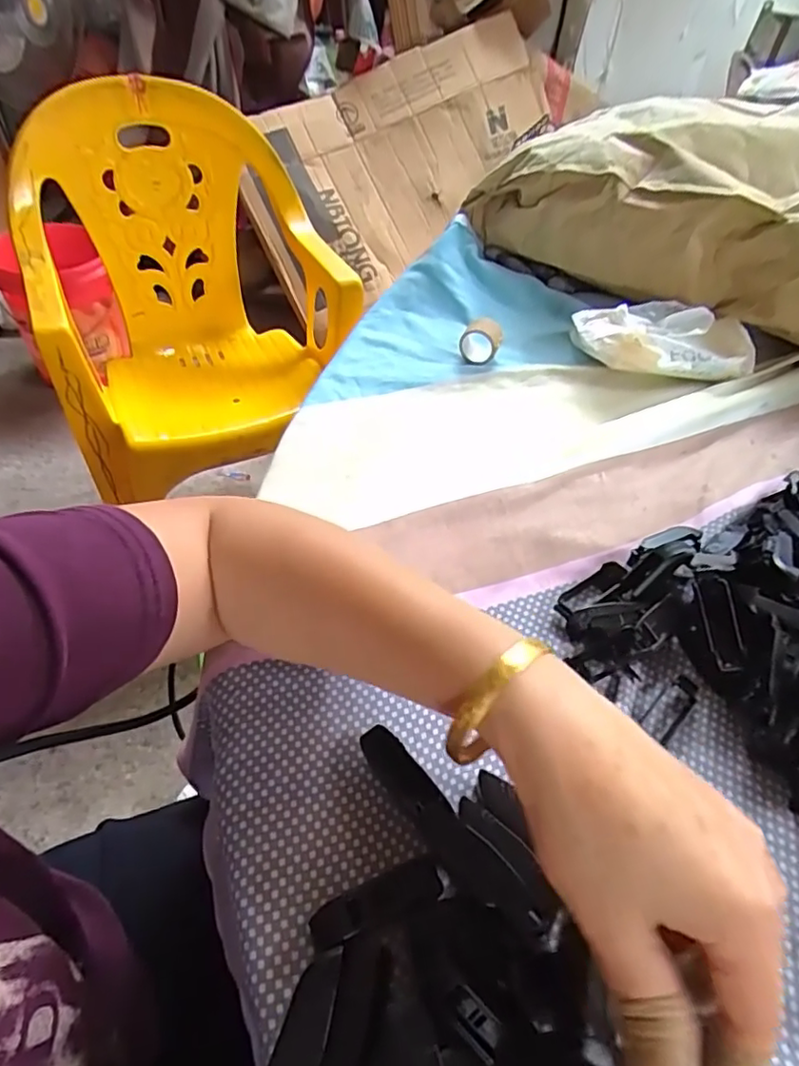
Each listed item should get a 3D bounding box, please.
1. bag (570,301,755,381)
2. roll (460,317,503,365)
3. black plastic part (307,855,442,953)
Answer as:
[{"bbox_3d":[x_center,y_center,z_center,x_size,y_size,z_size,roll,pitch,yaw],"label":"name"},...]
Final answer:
[{"bbox_3d":[0.233,-0.168,0.524,0.151,0.041,0.085,0,49,-4],"label":"bag"},{"bbox_3d":[0.073,-0.172,0.524,0.035,0.035,0.030,13,50,7],"label":"roll"},{"bbox_3d":[-0.010,0.153,0.246,0.055,0.011,0.017,-14,52,-16],"label":"black plastic part"}]

